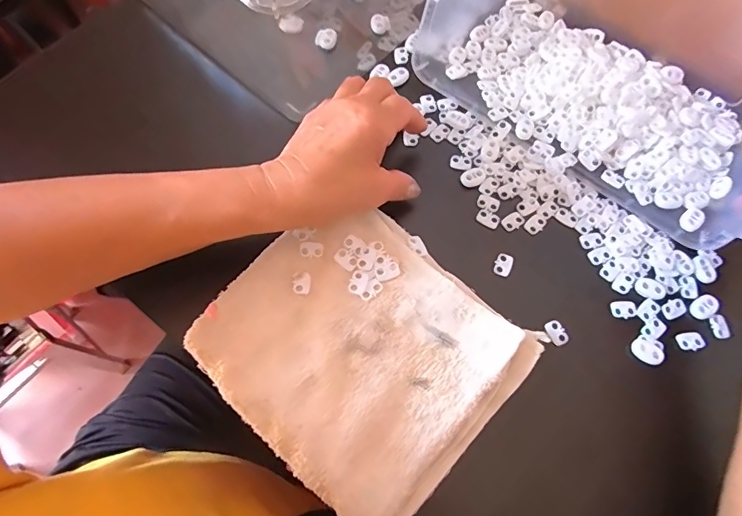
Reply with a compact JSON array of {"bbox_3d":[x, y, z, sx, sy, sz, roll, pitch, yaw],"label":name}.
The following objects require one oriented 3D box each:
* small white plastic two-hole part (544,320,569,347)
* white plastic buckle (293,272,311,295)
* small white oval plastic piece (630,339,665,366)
[{"bbox_3d":[0.140,0.057,0.338,0.013,0.004,0.019,-29,73,-12],"label":"small white plastic two-hole part"},{"bbox_3d":[-0.050,0.018,0.327,0.013,0.004,0.018,-3,70,-3],"label":"white plastic buckle"},{"bbox_3d":[0.205,0.070,0.332,0.022,0.005,0.016,40,73,12],"label":"small white oval plastic piece"}]

